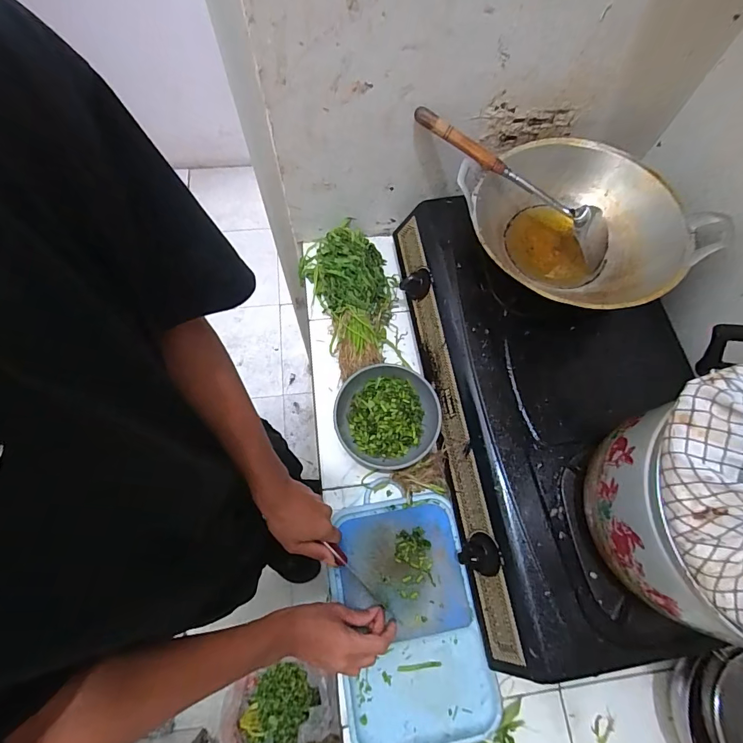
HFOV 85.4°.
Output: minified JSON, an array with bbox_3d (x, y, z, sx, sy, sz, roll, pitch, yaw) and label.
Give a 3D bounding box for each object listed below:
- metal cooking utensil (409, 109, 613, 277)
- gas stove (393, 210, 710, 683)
[{"bbox_3d":[0.209,-0.264,0.574,0.342,0.050,0.061,30,70,-8],"label":"metal cooking utensil"},{"bbox_3d":[0.262,0.019,0.583,0.329,0.121,0.669,-9,70,-6],"label":"gas stove"}]

